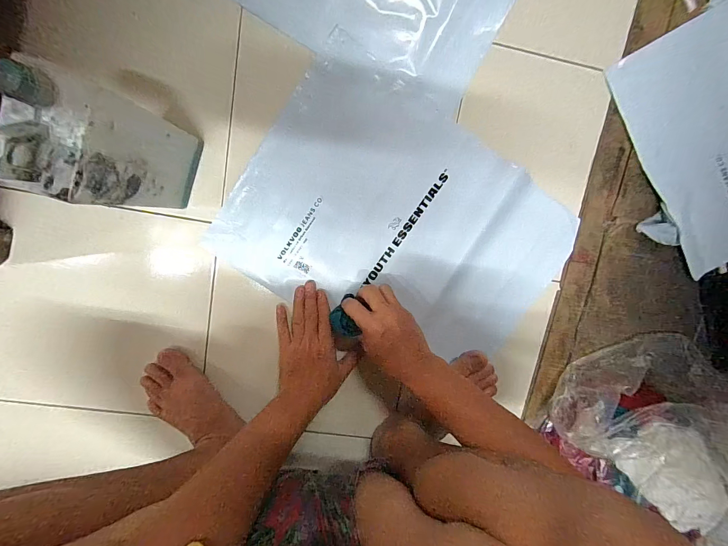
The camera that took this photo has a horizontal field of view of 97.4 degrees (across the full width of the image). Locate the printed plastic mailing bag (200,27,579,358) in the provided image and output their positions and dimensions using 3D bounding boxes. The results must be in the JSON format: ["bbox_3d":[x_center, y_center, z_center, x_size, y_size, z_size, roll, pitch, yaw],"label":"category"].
[{"bbox_3d":[0.064,-0.058,0.465,0.461,0.013,0.337,33,95,-8],"label":"printed plastic mailing bag"}]

